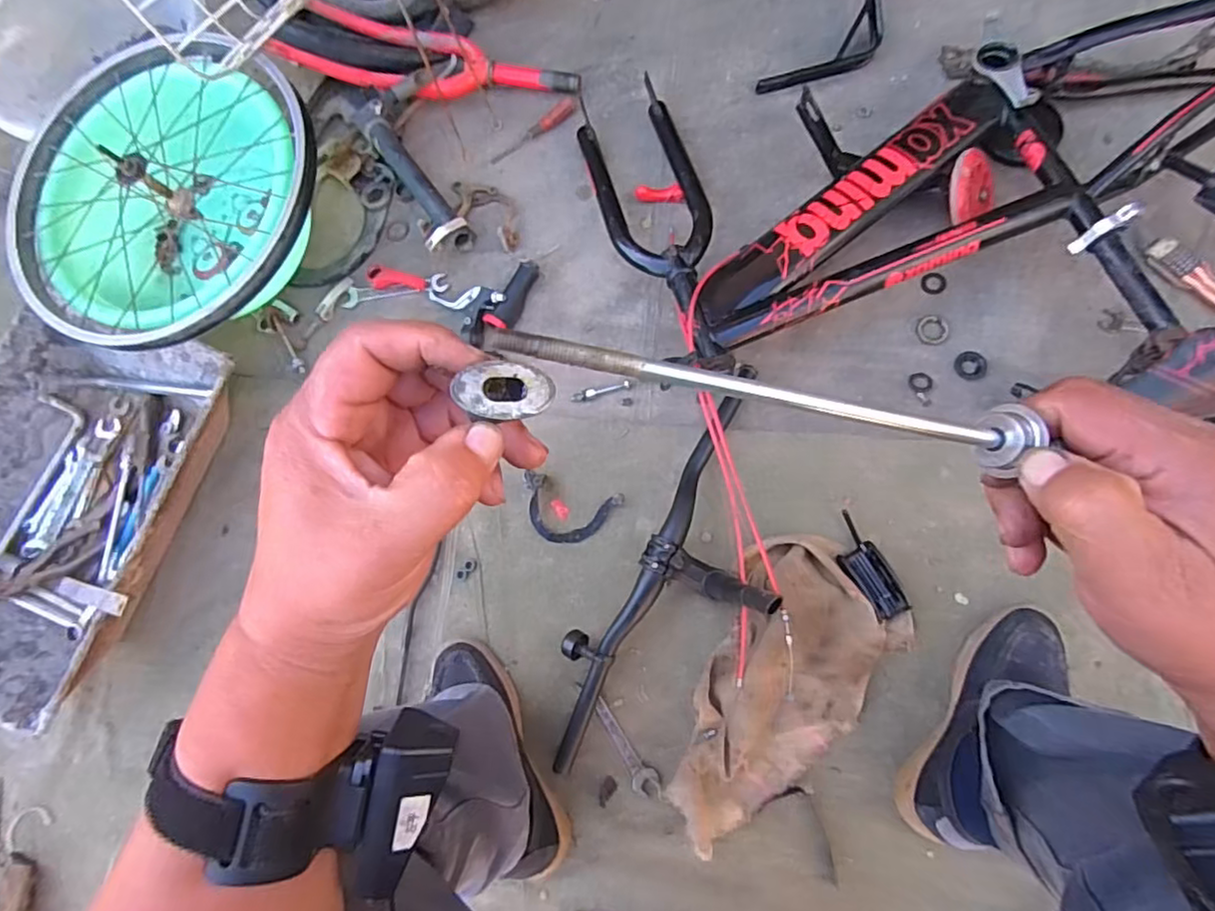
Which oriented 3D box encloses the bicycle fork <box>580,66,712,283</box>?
[{"bbox_3d":[0.051,-0.365,0.811,0.139,0.070,0.316,-20,78,2],"label":"bicycle fork"}]

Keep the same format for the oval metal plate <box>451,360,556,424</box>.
[{"bbox_3d":[-0.036,-0.023,0.217,0.034,0.004,0.022,6,73,-20],"label":"oval metal plate"}]

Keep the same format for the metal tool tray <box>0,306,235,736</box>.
[{"bbox_3d":[-0.696,0.058,0.774,0.313,0.104,0.472,19,85,5],"label":"metal tool tray"}]

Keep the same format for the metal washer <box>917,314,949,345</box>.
[{"bbox_3d":[0.409,-0.157,0.766,0.036,0.004,0.039,0,84,3],"label":"metal washer"}]

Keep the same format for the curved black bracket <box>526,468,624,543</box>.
[{"bbox_3d":[-0.051,0.073,0.774,0.127,0.010,0.077,14,85,5],"label":"curved black bracket"}]

